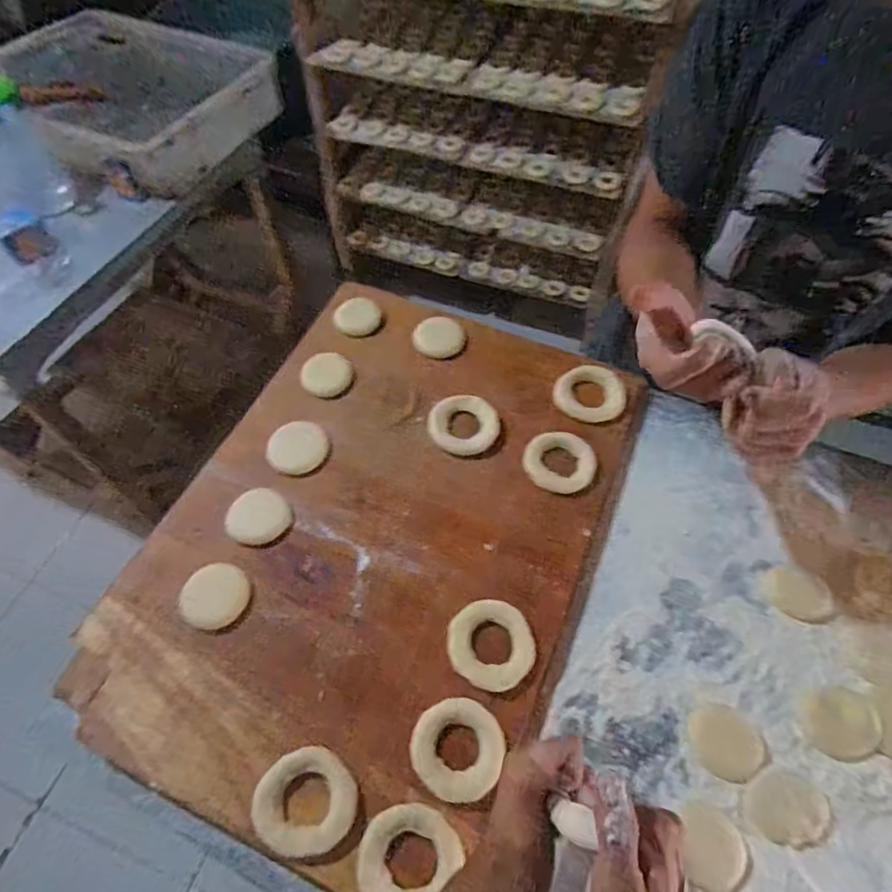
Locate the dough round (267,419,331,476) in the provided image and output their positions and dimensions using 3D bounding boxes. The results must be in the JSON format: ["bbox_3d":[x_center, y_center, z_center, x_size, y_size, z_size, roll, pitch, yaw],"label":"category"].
[{"bbox_3d":[-0.168,0.000,0.630,0.066,0.006,0.067,0,58,1],"label":"dough round"}]

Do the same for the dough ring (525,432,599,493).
[{"bbox_3d":[0.126,0.018,0.616,0.076,0.013,0.070,0,58,1],"label":"dough ring"}]

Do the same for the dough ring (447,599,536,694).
[{"bbox_3d":[0.042,0.183,0.513,0.079,0.021,0.074,0,58,1],"label":"dough ring"}]

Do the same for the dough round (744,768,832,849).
[{"bbox_3d":[0.284,0.299,0.463,0.063,0.004,0.052,-10,58,-6],"label":"dough round"}]

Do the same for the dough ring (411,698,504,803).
[{"bbox_3d":[0.010,0.255,0.471,0.073,0.012,0.076,0,58,1],"label":"dough ring"}]

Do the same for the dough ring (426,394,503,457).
[{"bbox_3d":[0.020,-0.024,0.636,0.078,0.017,0.071,0,58,1],"label":"dough ring"}]

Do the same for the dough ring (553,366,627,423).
[{"bbox_3d":[0.170,-0.062,0.660,0.079,0.019,0.075,0,58,1],"label":"dough ring"}]

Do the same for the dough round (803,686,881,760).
[{"bbox_3d":[0.347,0.242,0.488,0.060,0.011,0.056,0,58,1],"label":"dough round"}]

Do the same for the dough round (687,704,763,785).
[{"bbox_3d":[0.245,0.259,0.488,0.059,0.006,0.056,0,58,1],"label":"dough round"}]

